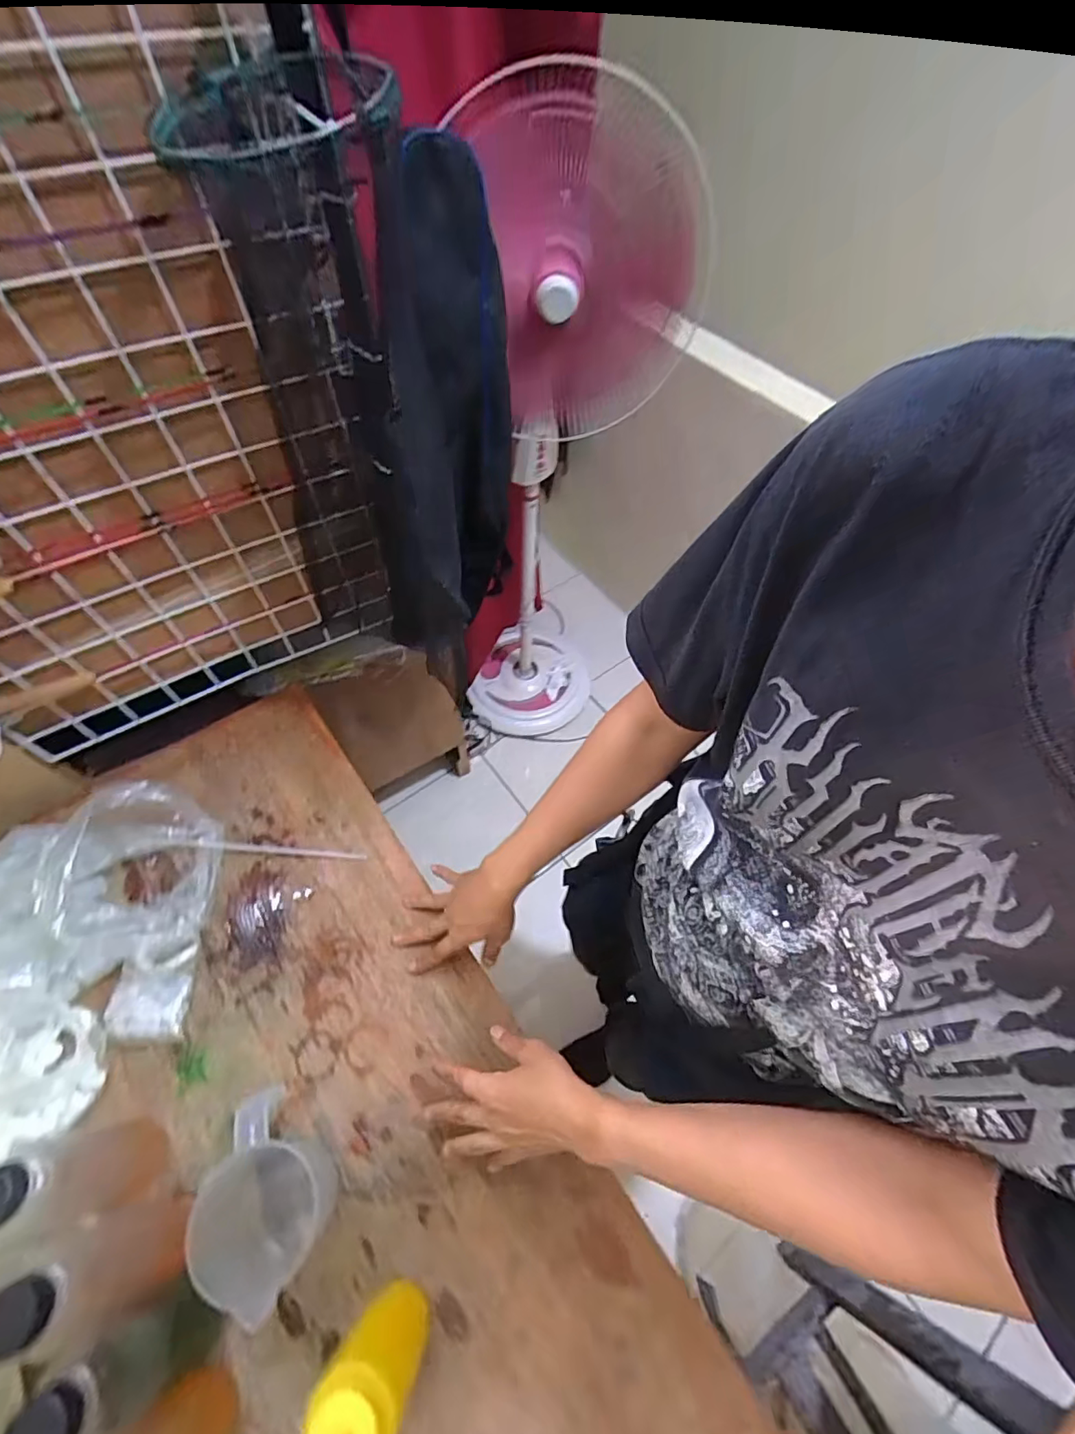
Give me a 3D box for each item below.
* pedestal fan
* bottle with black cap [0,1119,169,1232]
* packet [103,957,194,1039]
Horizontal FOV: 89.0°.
[{"bbox_3d":[0.027,-0.434,1.180,0.417,1.282,0.338,-30,64,-18],"label":"pedestal fan"},{"bbox_3d":[-0.398,0.389,0.464,0.061,0.184,0.062,-9,59,-7],"label":"bottle with black cap"},{"bbox_3d":[-0.427,0.312,0.604,0.073,0.026,0.073,-1,58,-2],"label":"packet"}]

